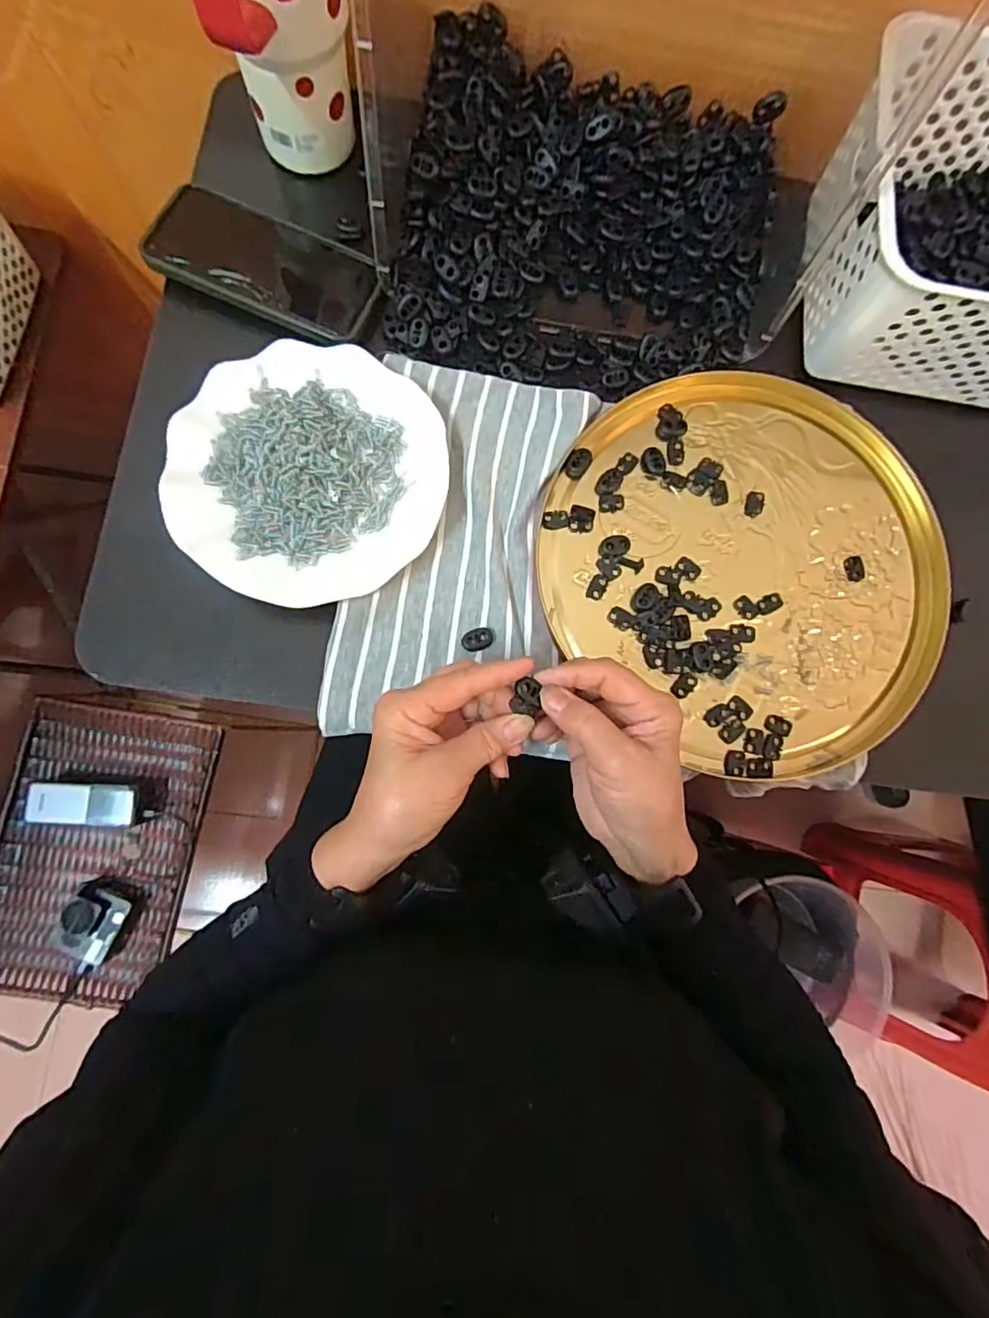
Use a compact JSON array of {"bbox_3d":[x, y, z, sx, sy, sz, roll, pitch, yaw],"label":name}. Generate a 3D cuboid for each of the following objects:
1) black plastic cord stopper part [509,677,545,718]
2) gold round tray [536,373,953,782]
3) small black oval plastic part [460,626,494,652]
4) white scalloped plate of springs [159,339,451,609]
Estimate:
[{"bbox_3d":[0.020,0.022,0.335,0.018,0.009,0.021,16,81,-2],"label":"black plastic cord stopper part"},{"bbox_3d":[0.189,-0.076,0.421,0.292,0.010,0.274,1,82,-5],"label":"gold round tray"},{"bbox_3d":[-0.011,-0.014,0.399,0.022,0.004,0.015,-17,84,-7],"label":"small black oval plastic part"},{"bbox_3d":[-0.125,-0.127,0.395,0.178,0.021,0.178,1,82,-5],"label":"white scalloped plate of springs"}]

